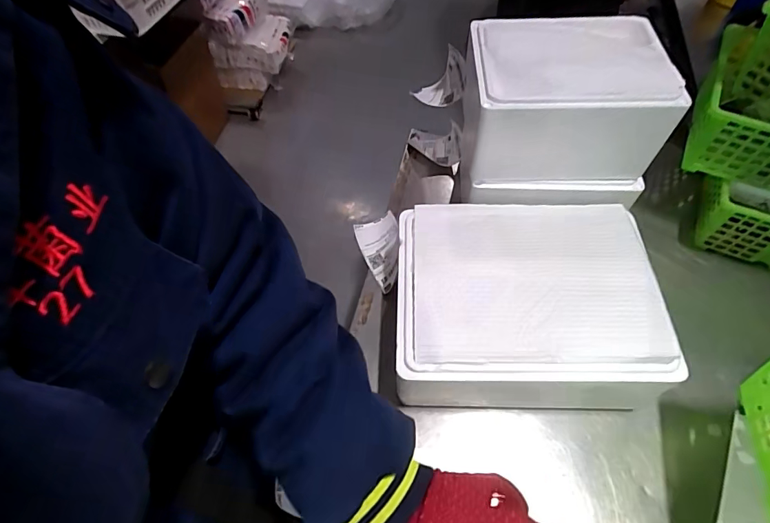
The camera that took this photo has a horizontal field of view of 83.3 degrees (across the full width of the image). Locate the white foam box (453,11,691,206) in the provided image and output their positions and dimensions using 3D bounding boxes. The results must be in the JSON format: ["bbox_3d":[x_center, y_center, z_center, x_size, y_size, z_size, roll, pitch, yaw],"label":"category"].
[{"bbox_3d":[0.232,-0.212,0.592,0.231,0.158,0.205,1,57,4],"label":"white foam box"}]

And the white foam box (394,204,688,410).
[{"bbox_3d":[0.161,0.050,0.540,0.295,0.116,0.249,-2,57,2],"label":"white foam box"}]

